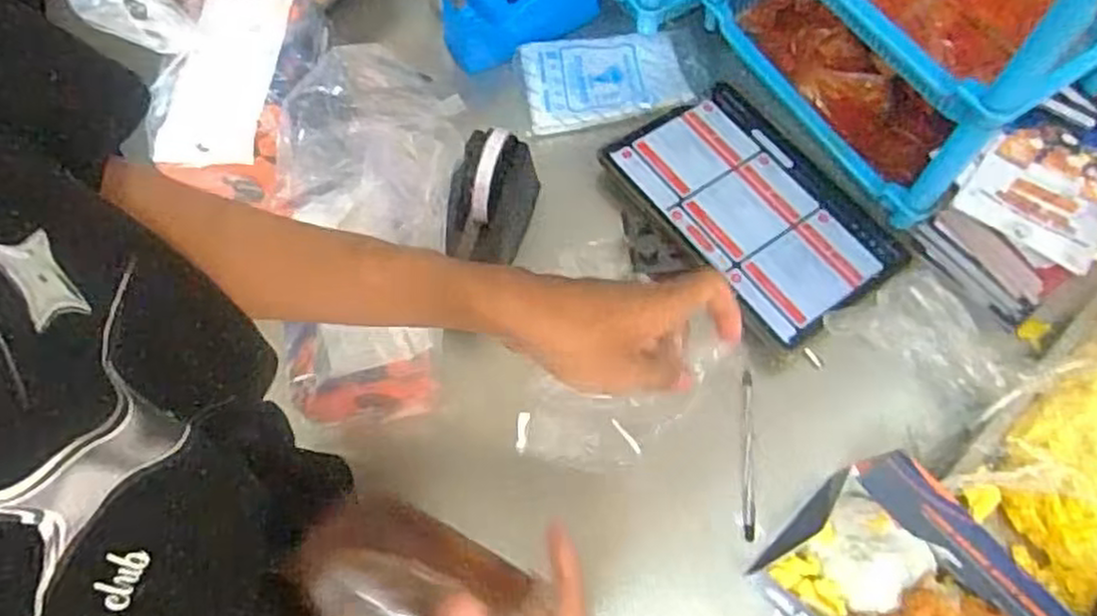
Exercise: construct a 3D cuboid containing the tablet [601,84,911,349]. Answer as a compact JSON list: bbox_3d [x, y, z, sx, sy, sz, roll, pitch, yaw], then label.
[{"bbox_3d":[0.185,-0.092,0.660,0.156,0.010,0.241,-33,73,-16],"label":"tablet"}]

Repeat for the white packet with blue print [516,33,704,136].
[{"bbox_3d":[0.062,-0.227,0.725,0.174,0.016,0.100,-8,67,-1],"label":"white packet with blue print"}]

